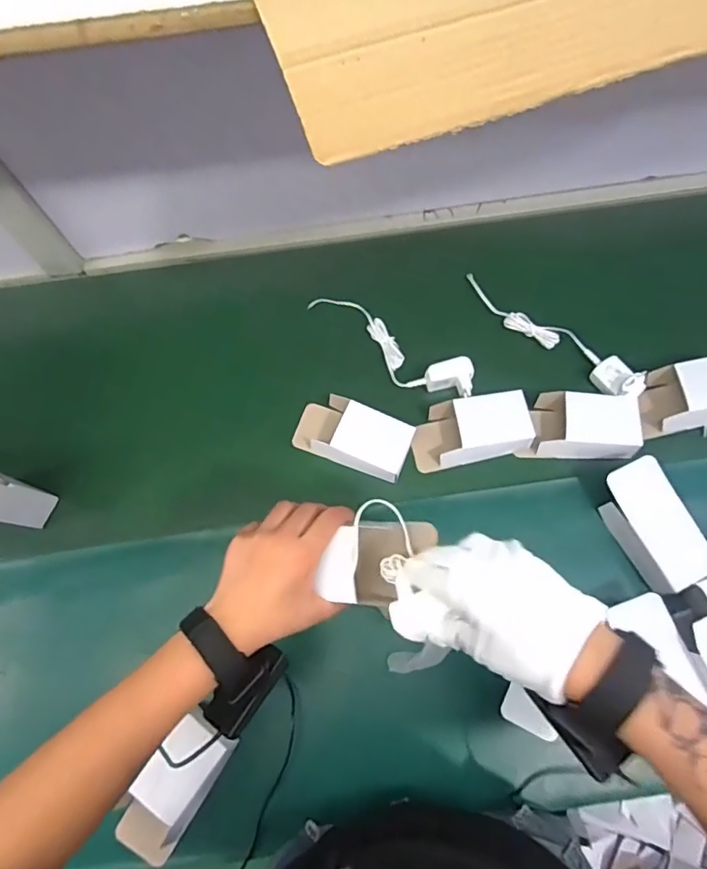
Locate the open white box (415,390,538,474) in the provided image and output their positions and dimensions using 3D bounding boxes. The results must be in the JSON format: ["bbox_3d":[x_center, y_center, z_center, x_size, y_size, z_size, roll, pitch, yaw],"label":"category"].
[{"bbox_3d":[0.145,-0.006,0.670,0.138,0.044,0.074,-11,72,-1],"label":"open white box"}]

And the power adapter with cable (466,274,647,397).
[{"bbox_3d":[0.261,-0.137,0.711,0.267,0.051,0.043,41,78,13],"label":"power adapter with cable"}]

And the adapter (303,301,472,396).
[{"bbox_3d":[0.044,-0.117,0.714,0.248,0.028,0.066,31,76,11],"label":"adapter"}]

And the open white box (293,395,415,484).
[{"bbox_3d":[-0.002,0.002,0.674,0.144,0.040,0.075,22,74,9],"label":"open white box"}]

